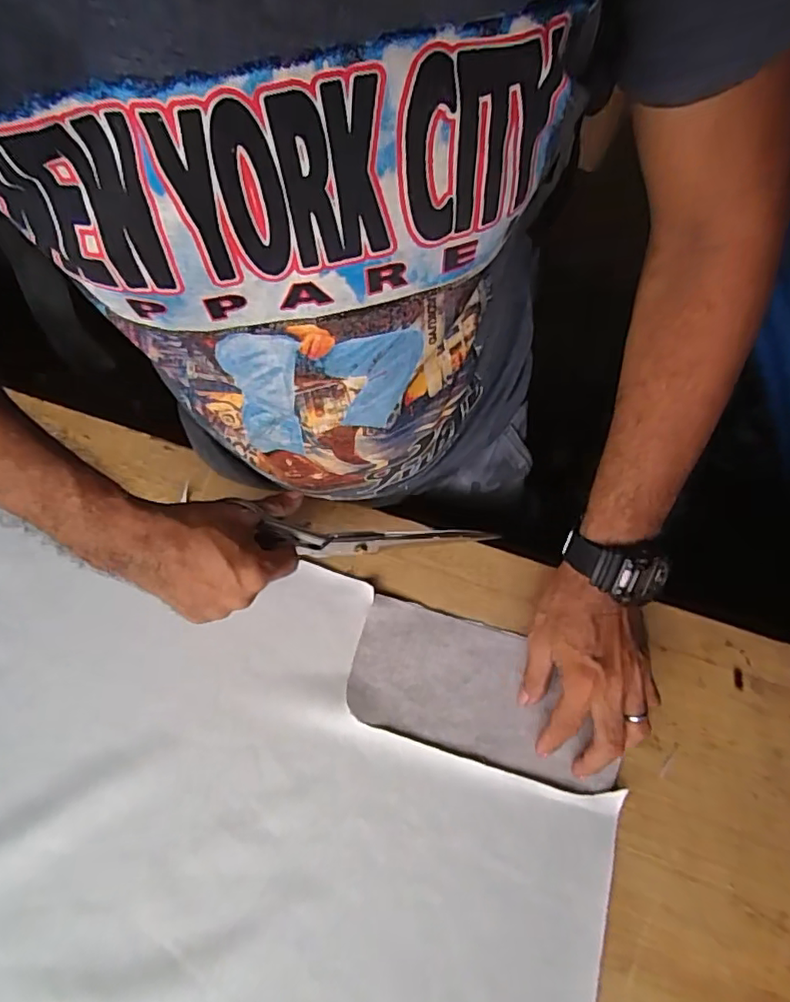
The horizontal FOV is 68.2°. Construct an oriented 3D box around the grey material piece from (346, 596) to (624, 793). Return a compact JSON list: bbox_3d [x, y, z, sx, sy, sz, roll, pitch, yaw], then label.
[{"bbox_3d":[0.072,0.158,0.490,0.215,0.009,0.104,16,68,6],"label":"grey material piece"}]

